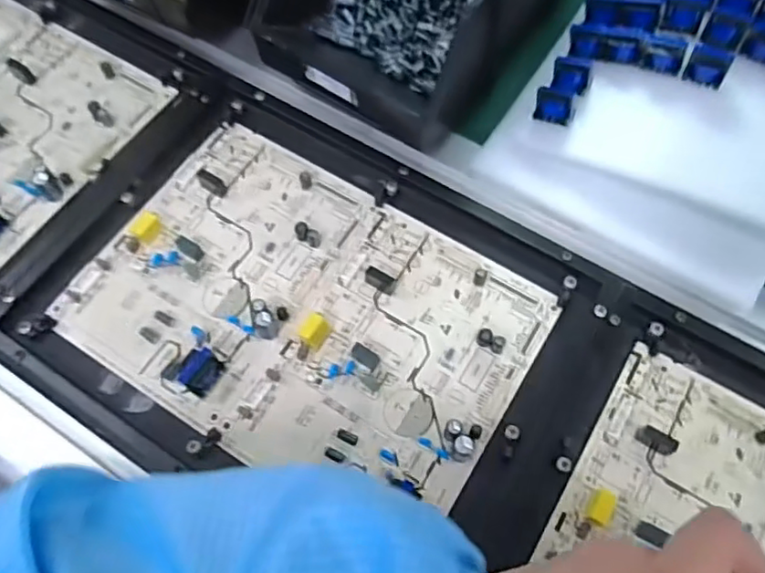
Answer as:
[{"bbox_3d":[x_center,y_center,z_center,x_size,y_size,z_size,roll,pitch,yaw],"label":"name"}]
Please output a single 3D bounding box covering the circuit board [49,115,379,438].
[{"bbox_3d":[-0.112,-0.020,0.422,0.140,0.019,0.196,28,67,12],"label":"circuit board"}]

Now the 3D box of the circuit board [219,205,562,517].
[{"bbox_3d":[0.012,0.047,0.390,0.143,0.020,0.187,29,67,13],"label":"circuit board"}]

